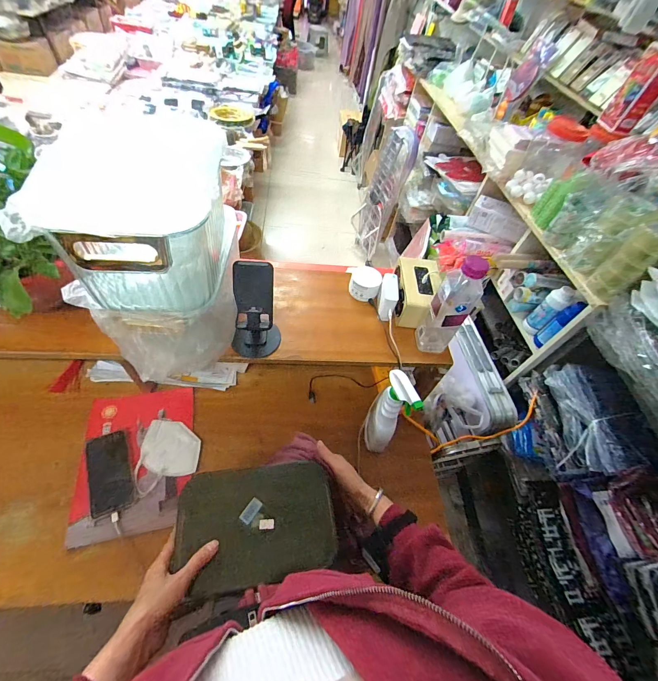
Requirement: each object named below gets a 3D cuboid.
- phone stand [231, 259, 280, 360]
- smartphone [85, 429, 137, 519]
[{"bbox_3d":[-0.133,-0.048,0.577,0.085,0.160,0.077,-4,55,-12],"label":"phone stand"},{"bbox_3d":[-0.423,0.252,0.631,0.073,0.008,0.153,-15,61,-22],"label":"smartphone"}]

